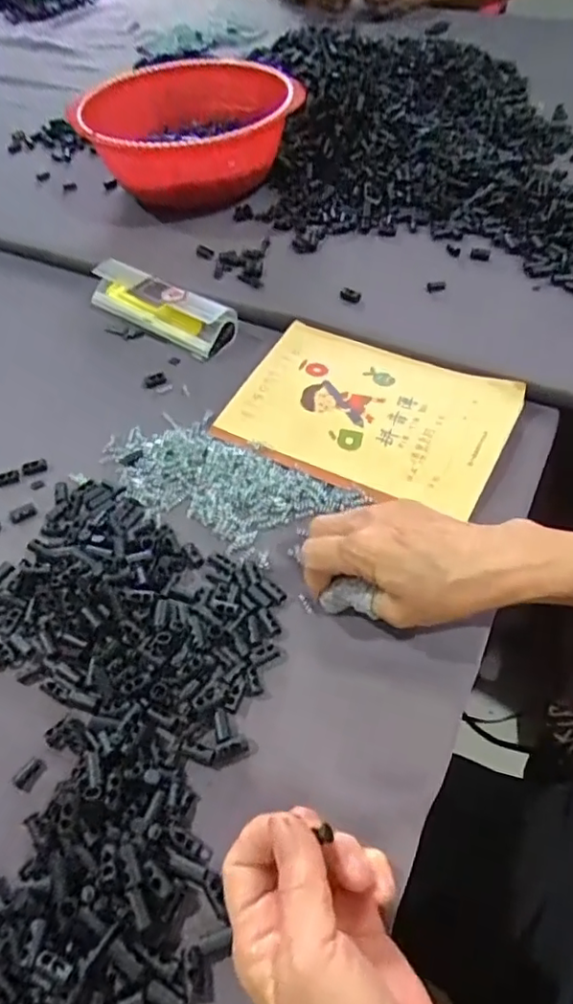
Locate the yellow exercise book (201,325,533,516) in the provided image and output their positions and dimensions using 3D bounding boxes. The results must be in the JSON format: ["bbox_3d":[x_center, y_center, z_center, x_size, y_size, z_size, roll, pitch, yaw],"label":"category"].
[{"bbox_3d":[0.063,-0.073,0.463,0.205,0.009,0.139,22,59,21],"label":"yellow exercise book"}]

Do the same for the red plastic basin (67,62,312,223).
[{"bbox_3d":[-0.109,-0.396,0.654,0.205,0.096,0.206,-3,53,4],"label":"red plastic basin"}]

